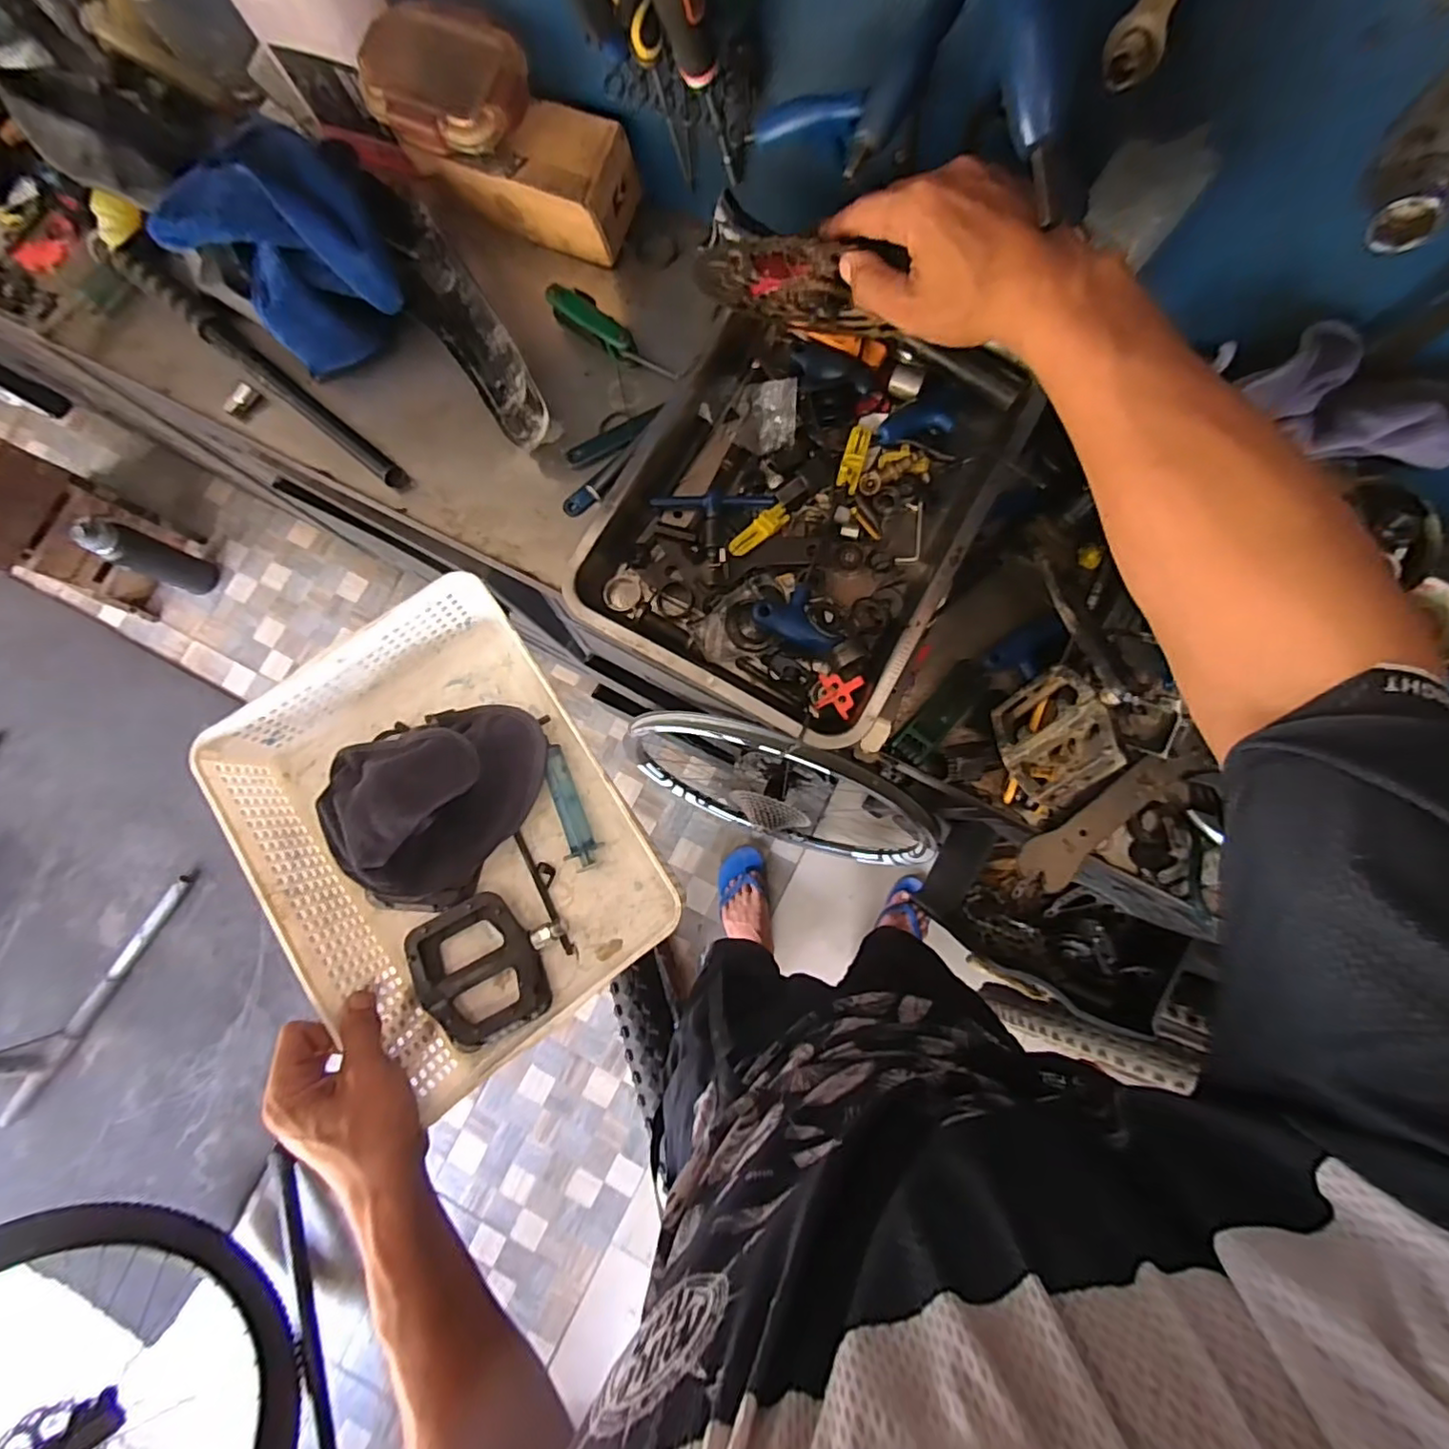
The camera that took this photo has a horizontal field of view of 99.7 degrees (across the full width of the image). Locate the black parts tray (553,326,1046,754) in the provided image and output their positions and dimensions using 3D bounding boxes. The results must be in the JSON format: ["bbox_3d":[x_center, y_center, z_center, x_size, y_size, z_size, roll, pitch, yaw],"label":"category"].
[{"bbox_3d":[0.069,-0.192,0.542,0.286,0.056,0.359,29,85,6],"label":"black parts tray"}]

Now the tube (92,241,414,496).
[{"bbox_3d":[-0.504,-0.387,0.641,0.427,0.035,0.029,38,86,7],"label":"tube"}]

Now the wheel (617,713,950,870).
[{"bbox_3d":[0.077,0.135,1.155,0.576,0.539,0.159,19,84,5],"label":"wheel"}]

